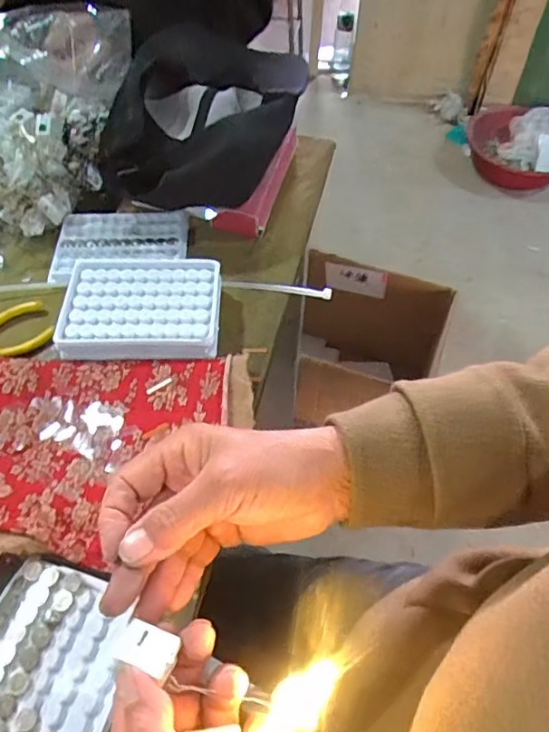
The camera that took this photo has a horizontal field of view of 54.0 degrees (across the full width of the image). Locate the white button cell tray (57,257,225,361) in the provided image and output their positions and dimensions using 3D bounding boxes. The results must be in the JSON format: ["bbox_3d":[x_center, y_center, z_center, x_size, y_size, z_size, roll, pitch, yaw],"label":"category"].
[{"bbox_3d":[-0.114,-0.051,0.466,0.130,0.024,0.097,0,55,-2],"label":"white button cell tray"}]

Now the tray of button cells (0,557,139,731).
[{"bbox_3d":[-0.138,0.184,0.304,0.093,0.007,0.127,16,56,9],"label":"tray of button cells"}]

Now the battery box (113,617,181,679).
[{"bbox_3d":[-0.057,0.125,0.240,0.026,0.008,0.018,17,56,10],"label":"battery box"}]

